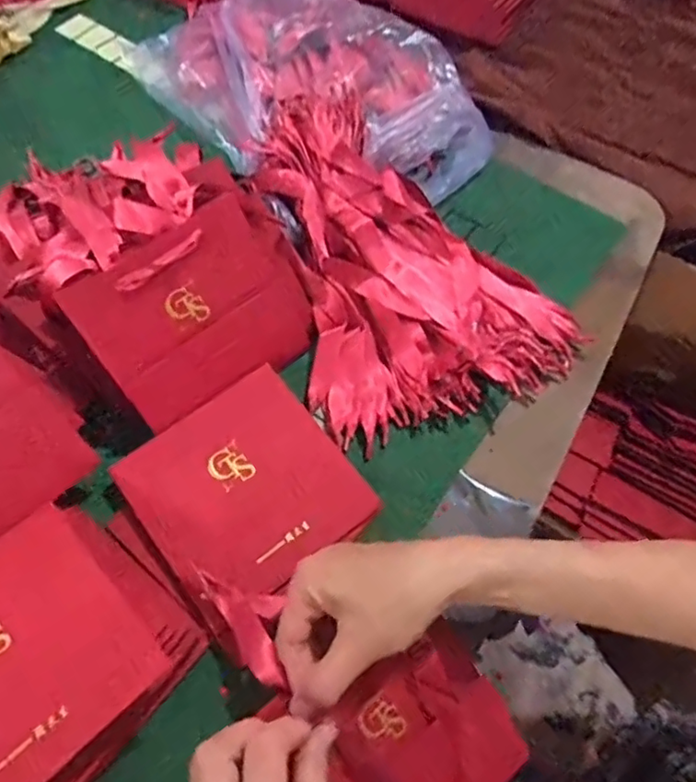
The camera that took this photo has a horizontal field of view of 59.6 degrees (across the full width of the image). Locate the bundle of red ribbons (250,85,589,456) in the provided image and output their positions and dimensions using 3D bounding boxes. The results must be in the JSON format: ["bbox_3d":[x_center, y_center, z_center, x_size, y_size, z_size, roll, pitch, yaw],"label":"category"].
[{"bbox_3d":[0.039,-0.129,0.512,0.218,0.054,0.318,-19,65,-12],"label":"bundle of red ribbons"}]

